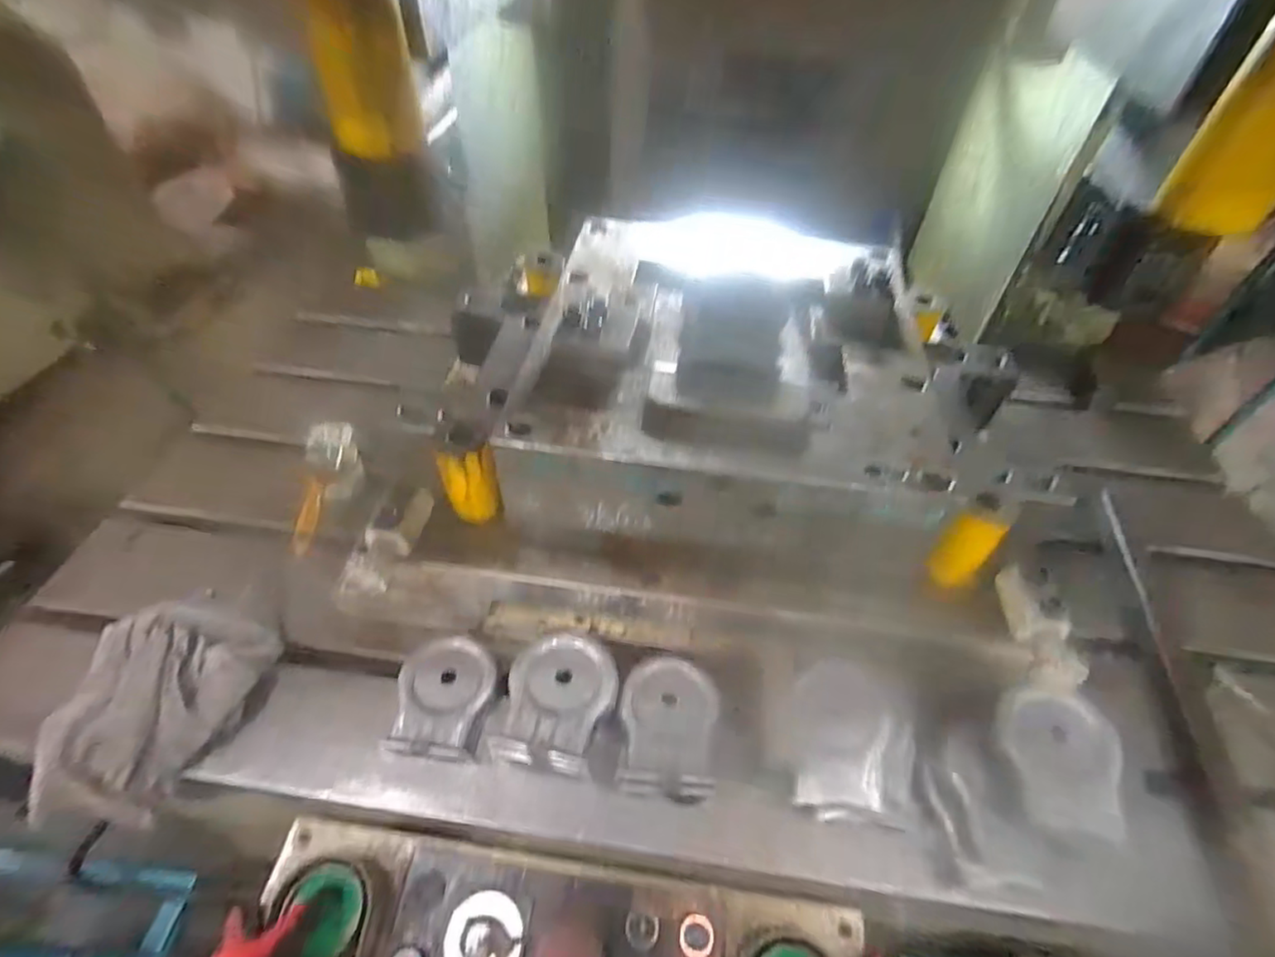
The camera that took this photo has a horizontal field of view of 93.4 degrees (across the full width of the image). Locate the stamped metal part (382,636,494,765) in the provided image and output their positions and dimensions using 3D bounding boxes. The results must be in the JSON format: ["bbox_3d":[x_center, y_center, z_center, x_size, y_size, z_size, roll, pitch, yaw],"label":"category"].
[{"bbox_3d":[-0.190,0.212,0.585,0.089,0.030,0.108,3,47,1],"label":"stamped metal part"}]

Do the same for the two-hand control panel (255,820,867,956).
[{"bbox_3d":[-0.072,0.404,0.525,0.519,0.058,0.125,6,47,3],"label":"two-hand control panel"}]

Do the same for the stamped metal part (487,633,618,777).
[{"bbox_3d":[-0.075,0.210,0.563,0.098,0.058,0.118,14,48,10],"label":"stamped metal part"}]

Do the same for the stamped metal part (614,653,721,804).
[{"bbox_3d":[0.031,0.238,0.583,0.095,0.046,0.127,6,47,3],"label":"stamped metal part"}]

